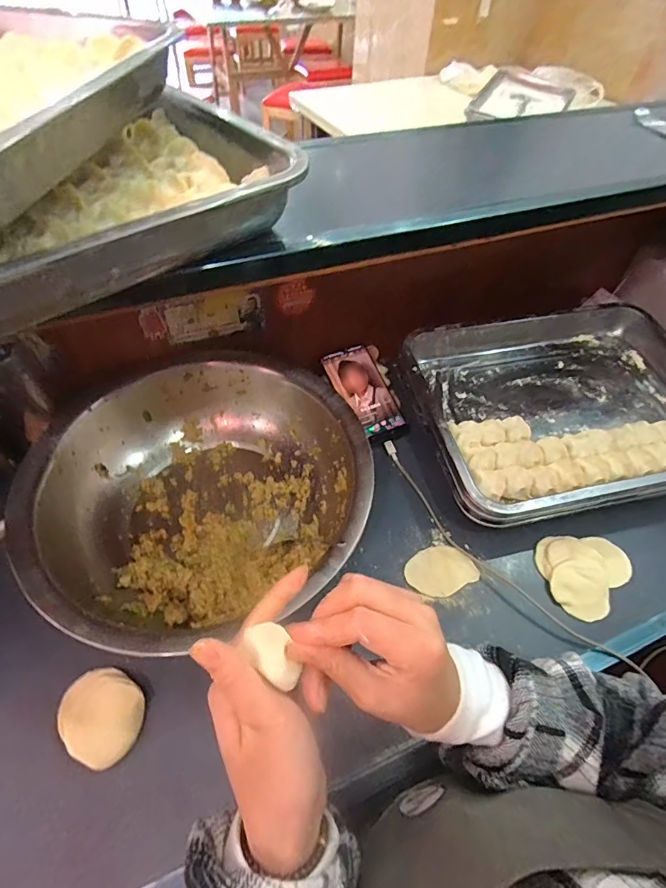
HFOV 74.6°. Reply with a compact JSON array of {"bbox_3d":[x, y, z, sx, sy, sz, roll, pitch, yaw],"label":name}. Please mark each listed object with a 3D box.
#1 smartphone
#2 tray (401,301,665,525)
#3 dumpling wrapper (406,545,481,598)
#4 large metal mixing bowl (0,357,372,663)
[{"bbox_3d":[0.046,-0.070,0.609,0.067,0.014,0.151,-22,70,-18],"label":"smartphone"},{"bbox_3d":[0.302,-0.052,0.589,0.393,0.074,0.308,-10,54,-10],"label":"tray"},{"bbox_3d":[0.119,0.139,0.483,0.074,0.004,0.053,-20,55,-15],"label":"dumpling wrapper"},{"bbox_3d":[-0.136,0.045,0.482,0.327,0.097,0.301,1,53,-2],"label":"large metal mixing bowl"}]

